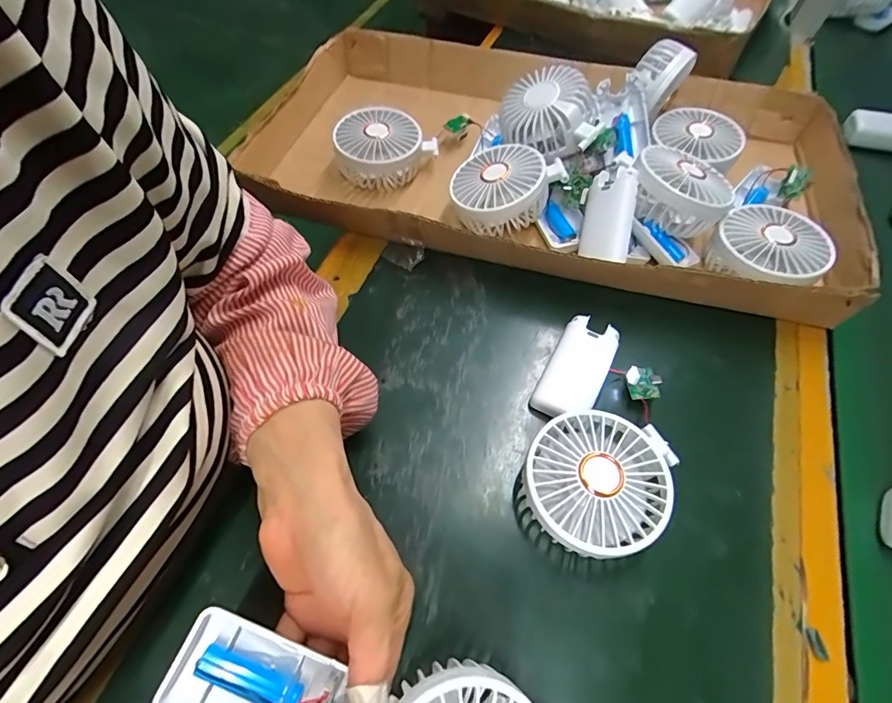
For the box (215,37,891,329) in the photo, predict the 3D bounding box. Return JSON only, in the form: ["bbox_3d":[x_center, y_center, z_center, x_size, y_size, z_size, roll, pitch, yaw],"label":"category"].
[{"bbox_3d":[0.101,-0.208,0.437,0.541,0.091,0.306,14,59,8],"label":"box"}]

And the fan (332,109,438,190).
[{"bbox_3d":[-0.065,-0.200,0.455,0.076,0.052,0.083,0,58,0],"label":"fan"}]

